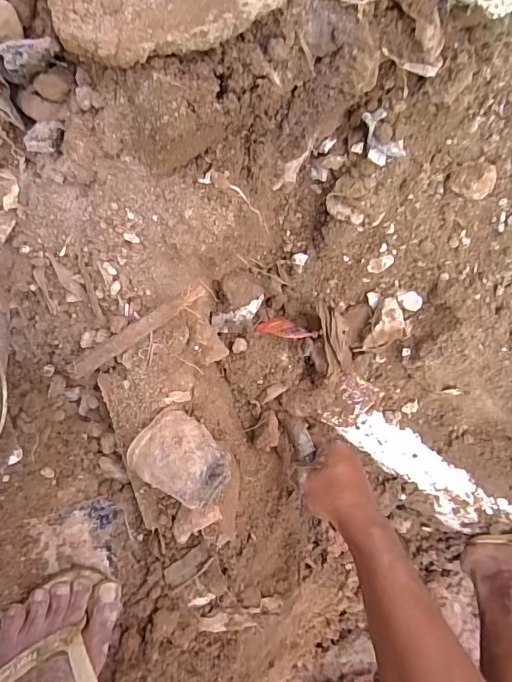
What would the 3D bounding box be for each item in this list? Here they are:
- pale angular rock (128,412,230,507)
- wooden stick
[{"bbox_3d":[-0.073,0.115,0.426,0.087,0.047,0.062,40,93,-5],"label":"pale angular rock"},{"bbox_3d":[-0.115,-0.005,0.412,0.165,0.007,0.017,-30,96,21],"label":"wooden stick"}]

